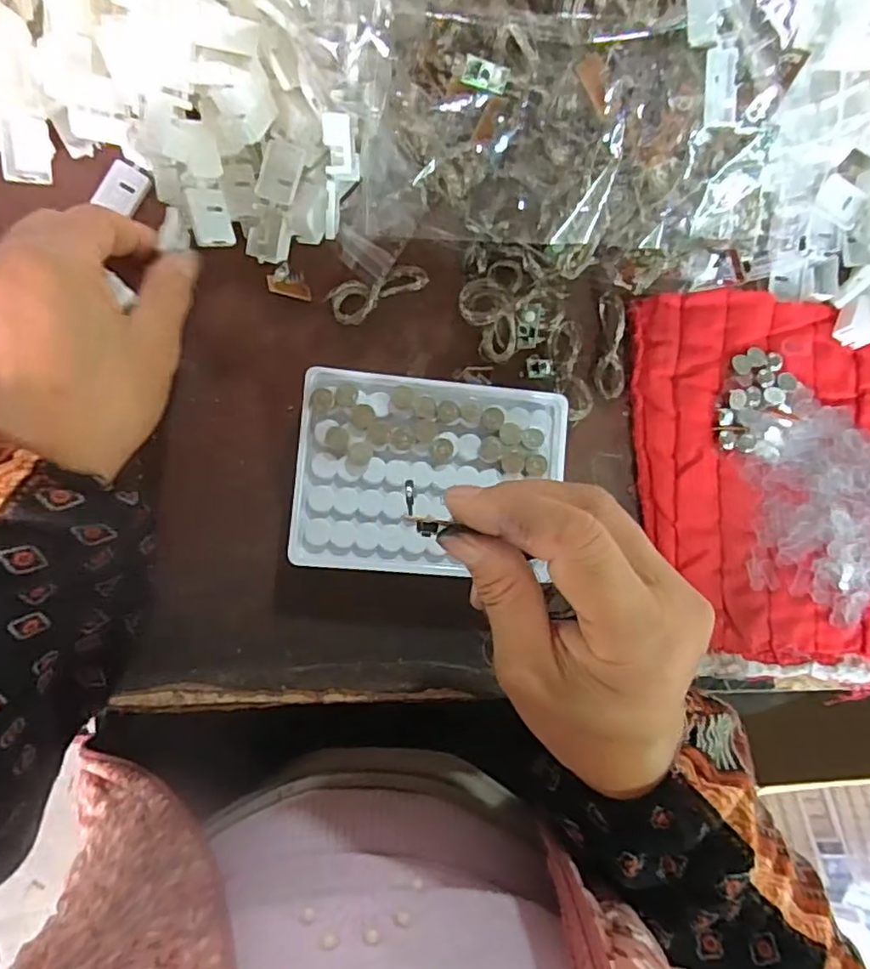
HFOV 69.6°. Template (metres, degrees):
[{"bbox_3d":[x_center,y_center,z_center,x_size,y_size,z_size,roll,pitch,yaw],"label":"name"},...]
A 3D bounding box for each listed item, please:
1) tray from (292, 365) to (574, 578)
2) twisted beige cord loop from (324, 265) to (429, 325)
[{"bbox_3d":[-0.001,-0.004,0.315,0.124,0.030,0.094,4,86,-7],"label":"tray"},{"bbox_3d":[-0.030,-0.102,0.329,0.051,0.010,0.020,-30,91,-8],"label":"twisted beige cord loop"}]

